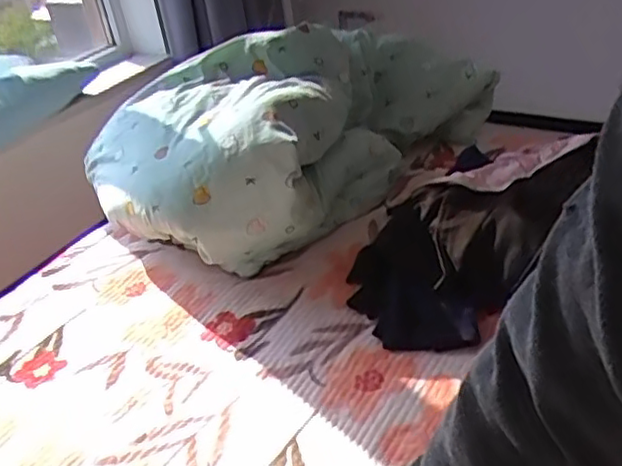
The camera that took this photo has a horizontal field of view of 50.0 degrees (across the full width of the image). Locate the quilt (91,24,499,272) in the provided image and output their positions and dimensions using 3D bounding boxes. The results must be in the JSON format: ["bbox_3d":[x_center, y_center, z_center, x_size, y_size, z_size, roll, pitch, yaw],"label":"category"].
[{"bbox_3d":[-0.048,-0.287,1.732,0.569,0.368,1.036,22,43,37],"label":"quilt"}]

